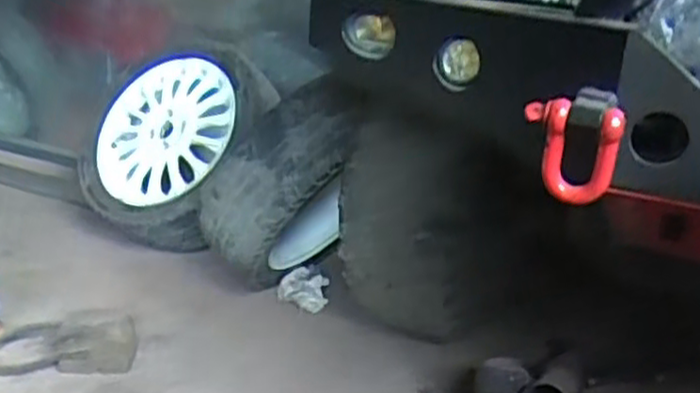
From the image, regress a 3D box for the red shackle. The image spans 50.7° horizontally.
[{"bbox_3d":[0.225,-0.043,0.757,0.091,0.106,0.034,3,18,1],"label":"red shackle"}]

